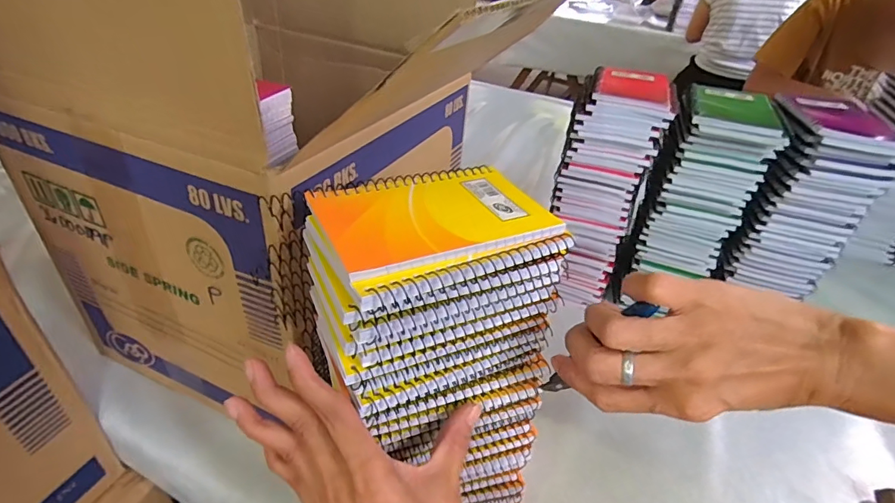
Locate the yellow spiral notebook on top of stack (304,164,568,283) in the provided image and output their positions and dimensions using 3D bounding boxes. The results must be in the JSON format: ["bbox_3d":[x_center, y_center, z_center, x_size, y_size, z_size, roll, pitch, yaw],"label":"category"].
[{"bbox_3d":[-0.007,-0.024,0.270,0.130,0.005,0.084,-13,40,-25],"label":"yellow spiral notebook on top of stack"}]

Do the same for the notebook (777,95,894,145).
[{"bbox_3d":[0.423,-0.141,0.493,0.098,0.010,0.129,14,36,10],"label":"notebook"}]

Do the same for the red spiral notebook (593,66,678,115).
[{"bbox_3d":[0.218,-0.190,0.538,0.092,0.012,0.118,14,36,11],"label":"red spiral notebook"}]

